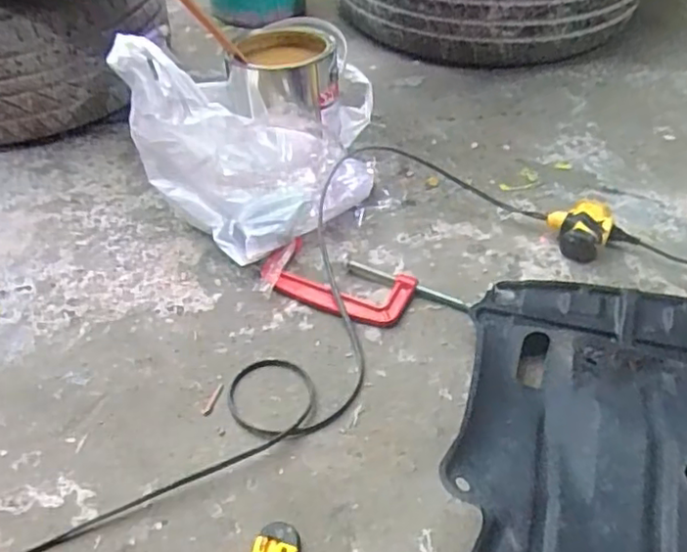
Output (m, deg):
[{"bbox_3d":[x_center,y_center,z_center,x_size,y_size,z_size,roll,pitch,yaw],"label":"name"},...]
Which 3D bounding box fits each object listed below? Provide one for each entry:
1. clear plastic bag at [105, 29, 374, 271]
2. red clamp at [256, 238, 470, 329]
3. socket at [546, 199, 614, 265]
[{"bbox_3d":[-0.094,-0.222,0.921,0.248,0.251,0.339,29,52,27],"label":"clear plastic bag"},{"bbox_3d":[0.022,0.016,0.837,0.269,0.023,0.098,15,46,17],"label":"red clamp"},{"bbox_3d":[0.342,-0.066,0.894,0.085,0.043,0.090,-9,44,-7],"label":"socket"}]

